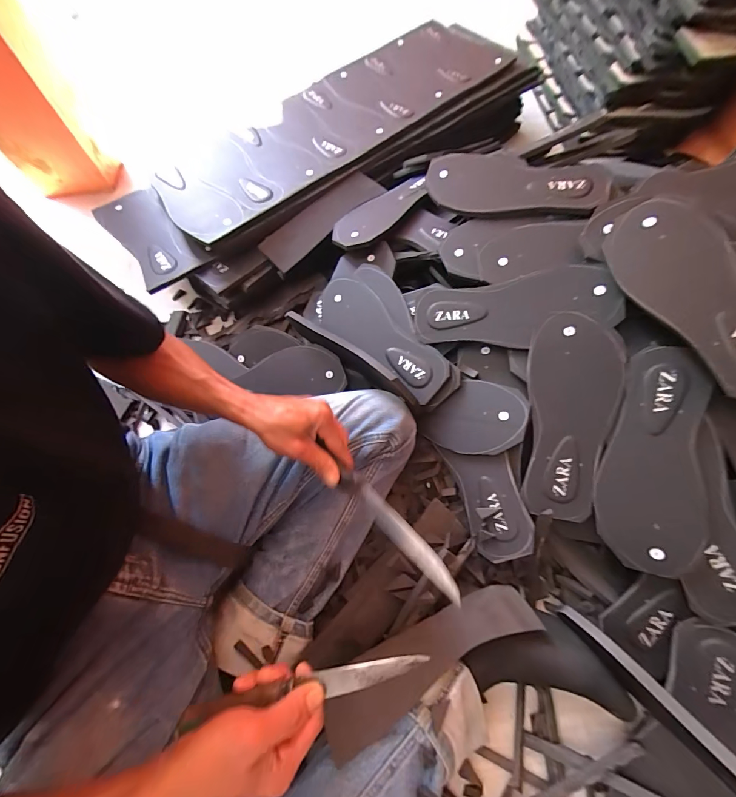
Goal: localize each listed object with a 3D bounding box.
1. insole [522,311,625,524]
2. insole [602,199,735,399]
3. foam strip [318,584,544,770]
[{"bbox_3d":[0.250,0.022,0.426,0.097,0.011,0.244,3,88,23],"label":"insole"},{"bbox_3d":[0.352,-0.111,0.370,0.108,0.014,0.241,-22,69,15],"label":"insole"},{"bbox_3d":[0.070,0.287,0.389,0.253,0.022,0.064,-24,68,-10],"label":"foam strip"}]

